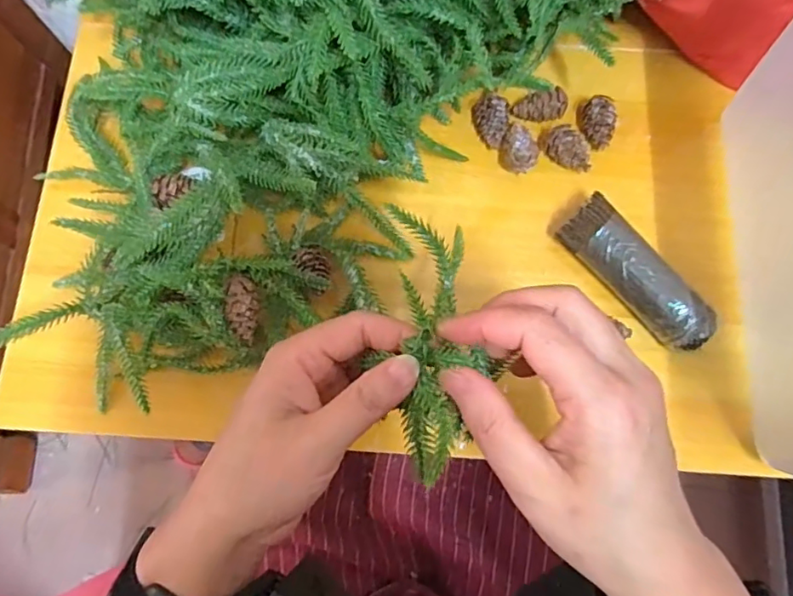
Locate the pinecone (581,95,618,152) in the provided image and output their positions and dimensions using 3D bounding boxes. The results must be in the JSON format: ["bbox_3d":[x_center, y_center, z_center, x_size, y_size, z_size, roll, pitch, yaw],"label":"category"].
[{"bbox_3d":[0.139,-0.120,0.377,0.020,0.016,0.034,2,77,2],"label":"pinecone"}]

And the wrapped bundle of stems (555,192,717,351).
[{"bbox_3d":[0.154,-0.014,0.351,0.035,0.028,0.109,-41,80,-8],"label":"wrapped bundle of stems"}]

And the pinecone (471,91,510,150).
[{"bbox_3d":[0.066,-0.125,0.379,0.022,0.018,0.039,-4,77,0],"label":"pinecone"}]

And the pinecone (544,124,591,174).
[{"bbox_3d":[0.117,-0.101,0.371,0.035,0.020,0.018,37,80,9],"label":"pinecone"}]

